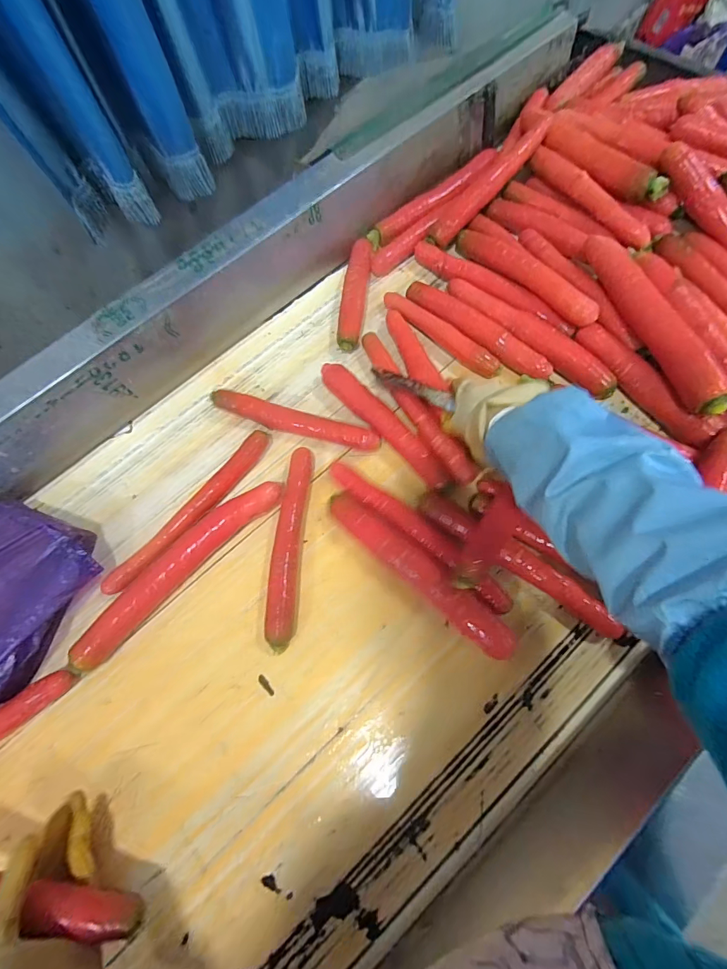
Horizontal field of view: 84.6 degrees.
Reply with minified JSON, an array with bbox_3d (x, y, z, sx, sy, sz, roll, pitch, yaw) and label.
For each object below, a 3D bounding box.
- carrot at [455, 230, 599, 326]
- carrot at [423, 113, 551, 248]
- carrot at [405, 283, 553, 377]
[{"bbox_3d":[0.213,-0.297,0.558,0.040,0.037,0.248,-33,65,-14],"label":"carrot"},{"bbox_3d":[0.190,-0.464,0.615,0.045,0.030,0.254,42,88,21],"label":"carrot"},{"bbox_3d":[0.152,-0.218,0.554,0.237,0.035,0.036,38,70,20],"label":"carrot"}]

